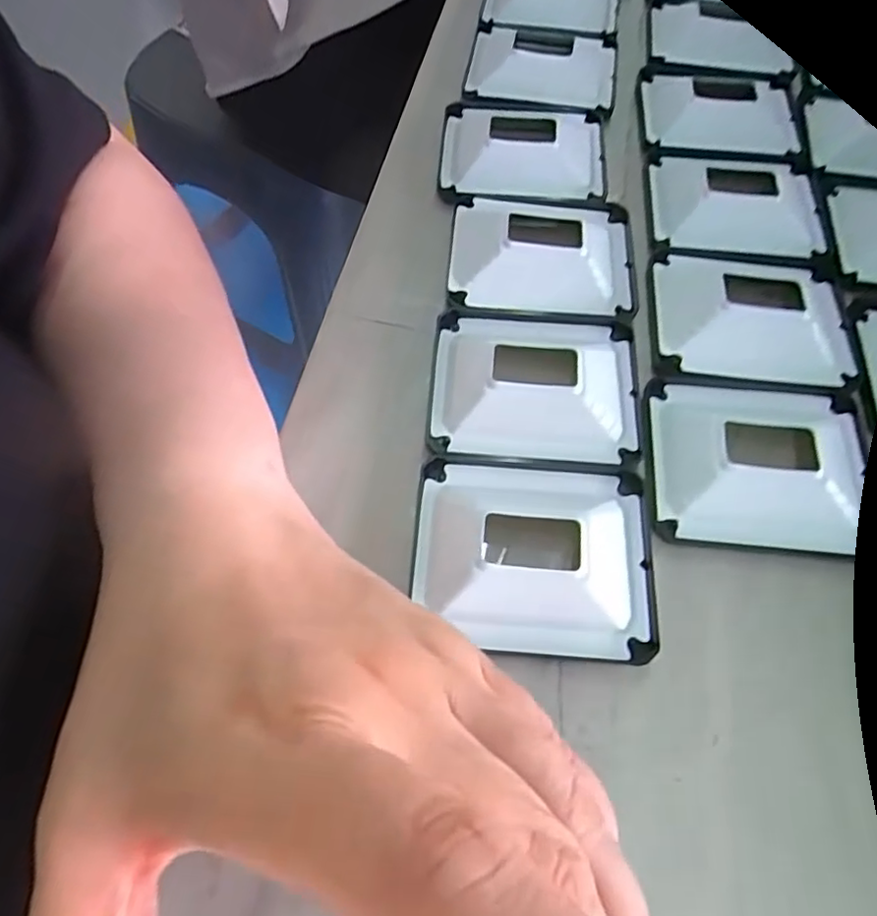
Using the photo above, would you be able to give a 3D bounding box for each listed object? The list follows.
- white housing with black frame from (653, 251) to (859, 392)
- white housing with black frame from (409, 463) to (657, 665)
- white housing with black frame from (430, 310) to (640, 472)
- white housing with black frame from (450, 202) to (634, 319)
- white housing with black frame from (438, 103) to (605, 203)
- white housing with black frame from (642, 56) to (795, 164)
[{"bbox_3d":[0.131,-0.062,0.259,0.079,0.015,0.068,7,62,2],"label":"white housing with black frame"},{"bbox_3d":[0.032,0.030,0.209,0.079,0.012,0.068,3,62,0],"label":"white housing with black frame"},{"bbox_3d":[0.038,-0.031,0.242,0.079,0.015,0.070,5,62,1],"label":"white housing with black frame"},{"bbox_3d":[0.047,-0.093,0.275,0.080,0.016,0.071,4,62,1],"label":"white housing with black frame"},{"bbox_3d":[0.043,-0.156,0.314,0.081,0.015,0.075,4,62,1],"label":"white housing with black frame"},{"bbox_3d":[0.149,-0.187,0.330,0.073,0.014,0.081,7,62,2],"label":"white housing with black frame"}]

